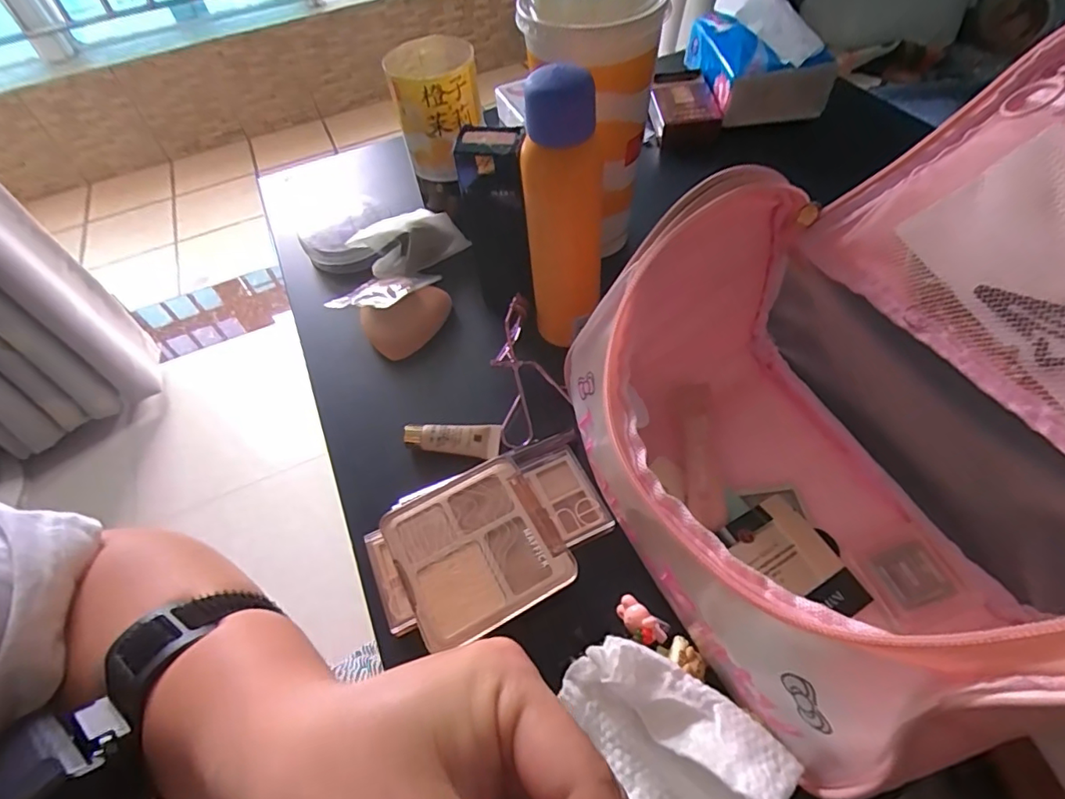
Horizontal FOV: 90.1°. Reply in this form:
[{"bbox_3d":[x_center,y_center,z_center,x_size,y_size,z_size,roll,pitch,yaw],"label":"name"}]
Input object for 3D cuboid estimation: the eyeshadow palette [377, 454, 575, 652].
[{"bbox_3d":[-0.029,0.078,0.278,0.080,0.016,0.080,-25,55,-12],"label":"eyeshadow palette"}]

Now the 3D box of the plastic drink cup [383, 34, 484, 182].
[{"bbox_3d":[-0.073,-0.227,0.414,0.064,0.078,0.079,-16,54,-6],"label":"plastic drink cup"}]

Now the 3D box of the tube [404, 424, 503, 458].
[{"bbox_3d":[-0.049,0.024,0.331,0.059,0.009,0.020,4,53,-6],"label":"tube"}]

